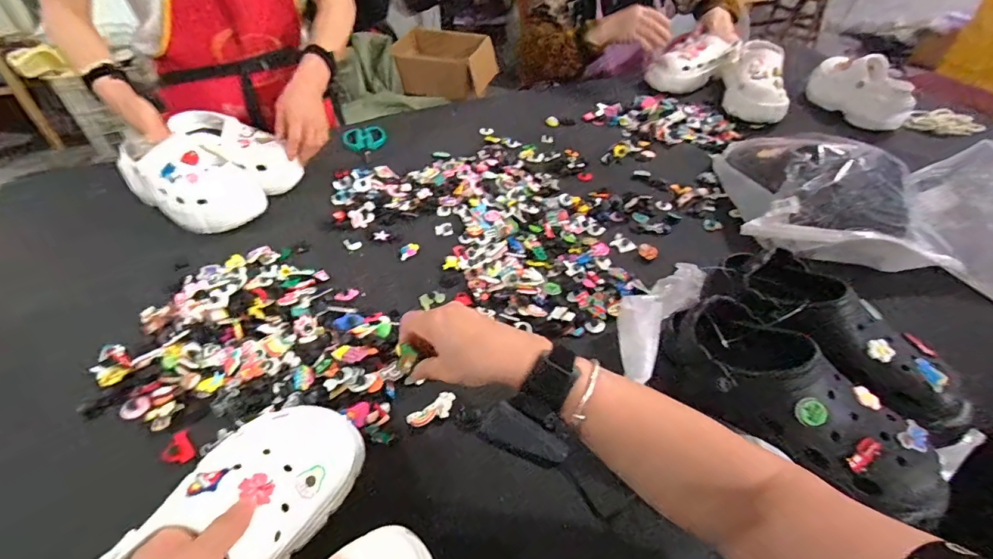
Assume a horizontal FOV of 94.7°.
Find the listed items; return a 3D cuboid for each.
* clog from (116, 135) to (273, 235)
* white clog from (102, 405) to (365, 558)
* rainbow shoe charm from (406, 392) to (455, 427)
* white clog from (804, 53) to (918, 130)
[{"bbox_3d":[-0.485,-0.158,0.731,0.210,0.107,0.117,25,50,21],"label":"clog"},{"bbox_3d":[-0.211,0.191,0.346,0.109,0.079,0.239,32,46,26],"label":"white clog"},{"bbox_3d":[-0.069,0.143,0.500,0.054,0.008,0.027,-28,52,-25],"label":"rainbow shoe charm"},{"bbox_3d":[0.836,-0.441,1.066,0.096,0.123,0.230,-17,48,-17],"label":"white clog"}]

